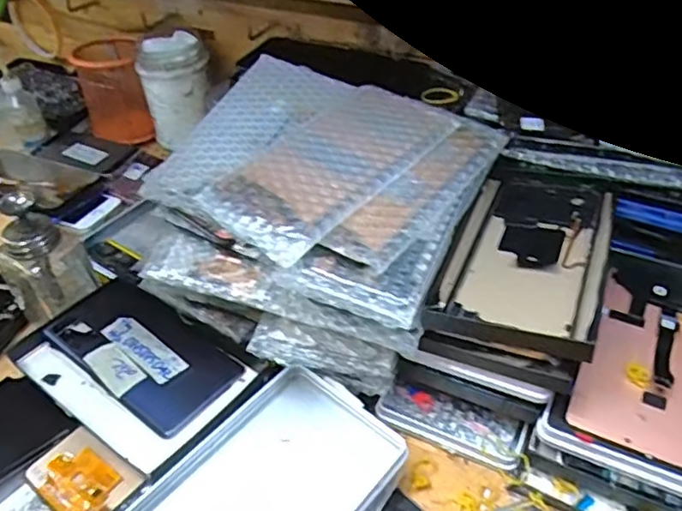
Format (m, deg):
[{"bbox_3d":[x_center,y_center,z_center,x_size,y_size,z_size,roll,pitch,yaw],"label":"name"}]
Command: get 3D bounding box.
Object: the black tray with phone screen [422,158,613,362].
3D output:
[{"bbox_3d":[0.125,-0.005,0.404,0.096,0.019,0.168,14,46,19],"label":"black tray with phone screen"}]

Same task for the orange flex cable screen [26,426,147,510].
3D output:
[{"bbox_3d":[-0.164,0.142,0.384,0.073,0.006,0.047,27,51,29],"label":"orange flex cable screen"}]

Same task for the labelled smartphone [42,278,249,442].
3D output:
[{"bbox_3d":[-0.149,0.067,0.449,0.154,0.008,0.075,29,52,30],"label":"labelled smartphone"}]

